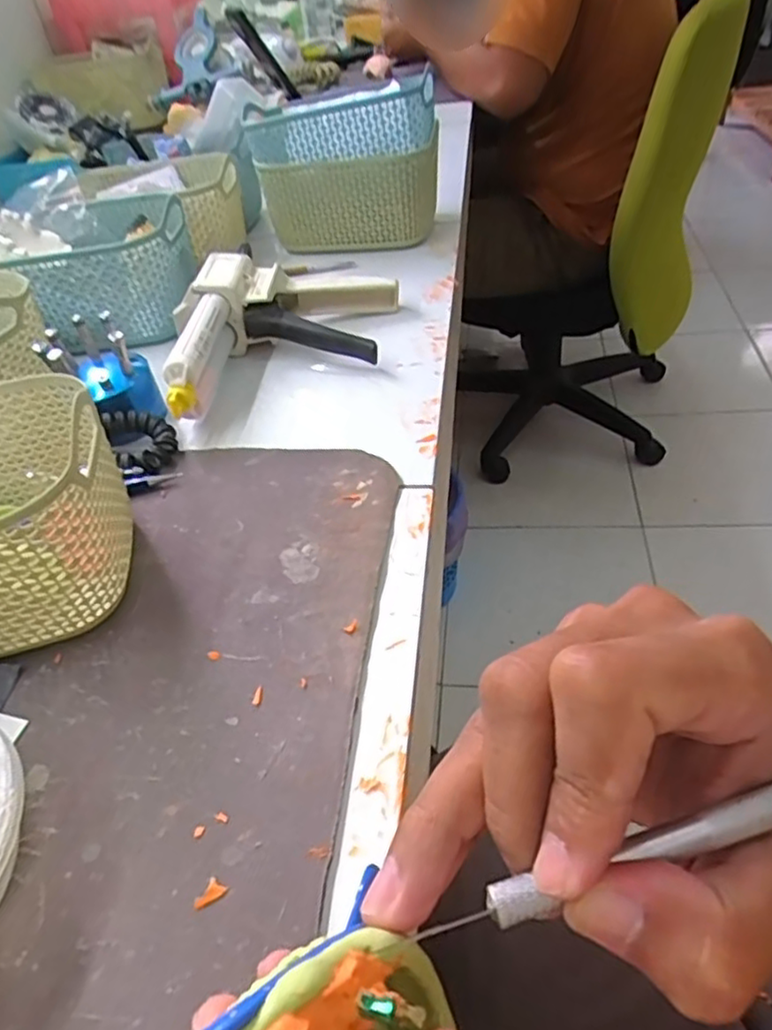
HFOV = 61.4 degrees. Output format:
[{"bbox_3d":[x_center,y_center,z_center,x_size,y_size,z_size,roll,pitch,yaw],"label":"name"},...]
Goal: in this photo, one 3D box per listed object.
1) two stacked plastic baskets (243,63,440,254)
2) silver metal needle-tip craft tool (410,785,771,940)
[{"bbox_3d":[-0.035,-0.319,0.596,0.163,0.114,0.092,1,44,11],"label":"two stacked plastic baskets"},{"bbox_3d":[0.068,0.067,0.139,0.126,0.004,0.008,-15,46,-9],"label":"silver metal needle-tip craft tool"}]

